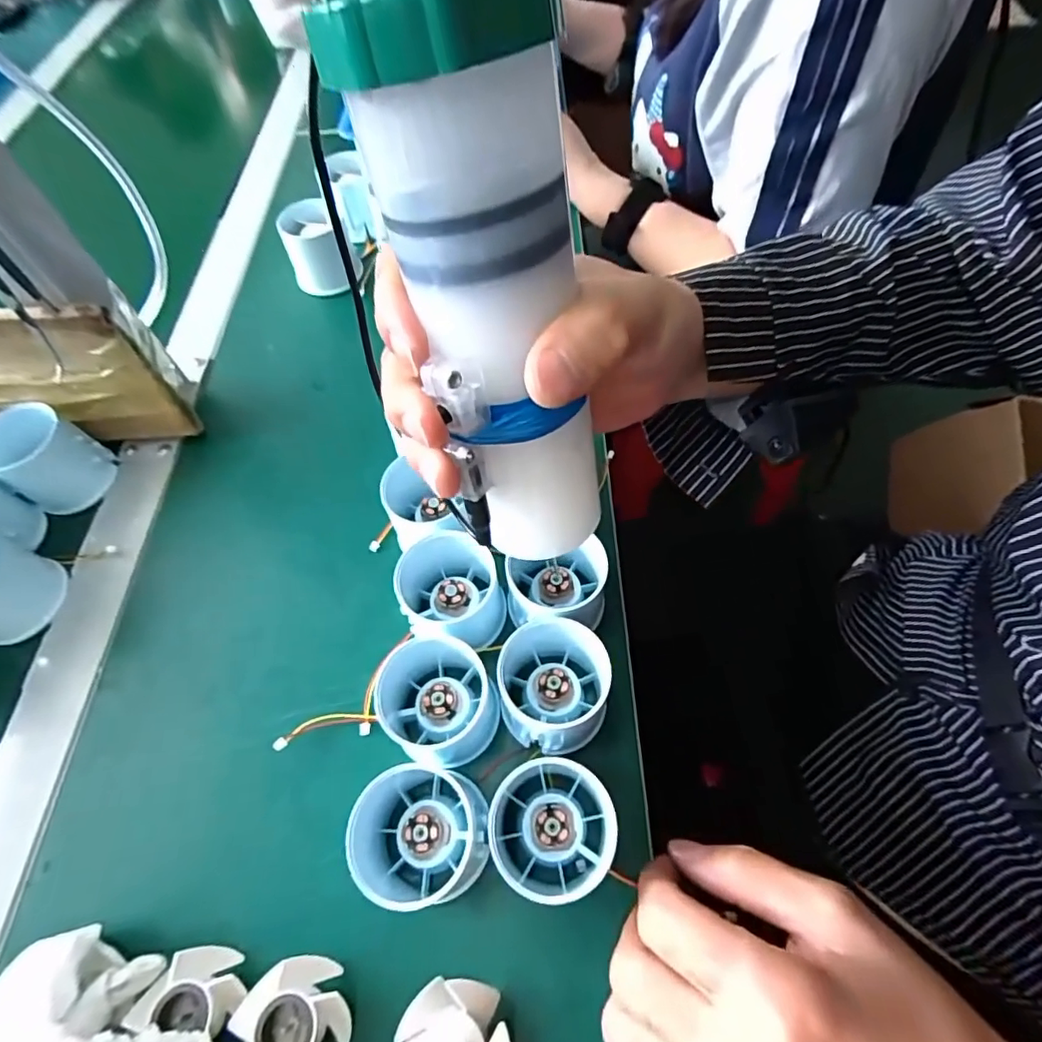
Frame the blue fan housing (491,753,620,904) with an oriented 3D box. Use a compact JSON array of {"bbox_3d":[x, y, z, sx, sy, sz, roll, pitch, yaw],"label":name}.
[{"bbox_3d":[0.015,0.141,0.256,0.057,0.040,0.055,-2,59,3],"label":"blue fan housing"}]

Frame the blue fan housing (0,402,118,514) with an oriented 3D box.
[{"bbox_3d":[-0.307,-0.040,0.364,0.052,0.055,0.052,-2,59,3],"label":"blue fan housing"}]

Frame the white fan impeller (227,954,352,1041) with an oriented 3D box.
[{"bbox_3d":[-0.092,0.205,0.228,0.038,0.022,0.042,-28,61,-12],"label":"white fan impeller"}]

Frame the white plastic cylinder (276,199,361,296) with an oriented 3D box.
[{"bbox_3d":[-0.165,-0.223,0.458,0.052,0.060,0.055,-23,60,-9],"label":"white plastic cylinder"}]

